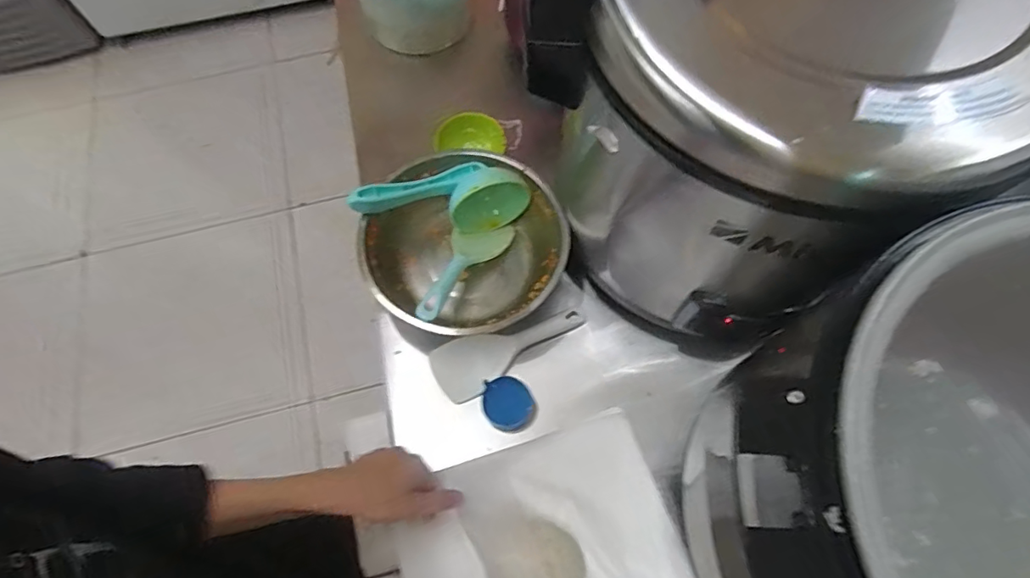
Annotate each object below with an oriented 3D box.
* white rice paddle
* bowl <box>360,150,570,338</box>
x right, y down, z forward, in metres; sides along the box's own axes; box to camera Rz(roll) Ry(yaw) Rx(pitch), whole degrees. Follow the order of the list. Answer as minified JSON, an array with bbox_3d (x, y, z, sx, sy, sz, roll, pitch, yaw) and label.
[{"bbox_3d":[-0.003,0.069,0.611,0.183,0.016,0.069,-21,68,-7],"label":"white rice paddle"},{"bbox_3d":[-0.061,-0.042,0.642,0.216,0.099,0.227,-1,67,1],"label":"bowl"}]

